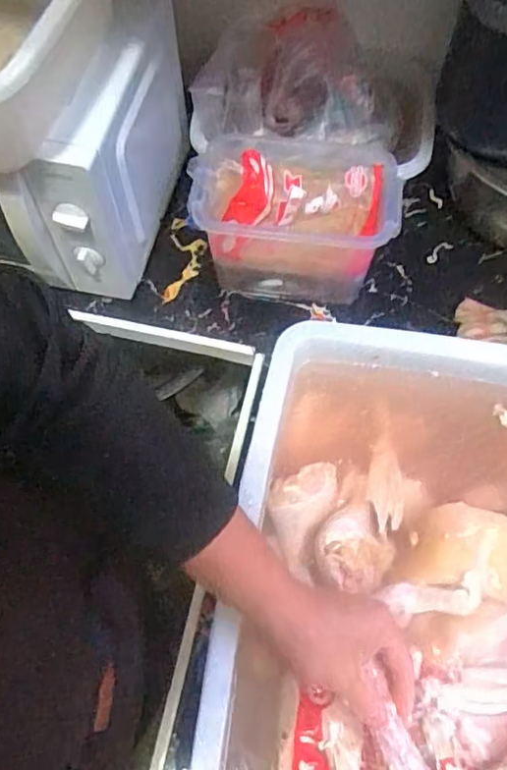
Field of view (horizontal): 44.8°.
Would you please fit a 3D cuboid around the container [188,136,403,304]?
[{"bbox_3d":[0.051,-0.207,0.787,0.241,0.169,0.140,6,63,4],"label":"container"}]

